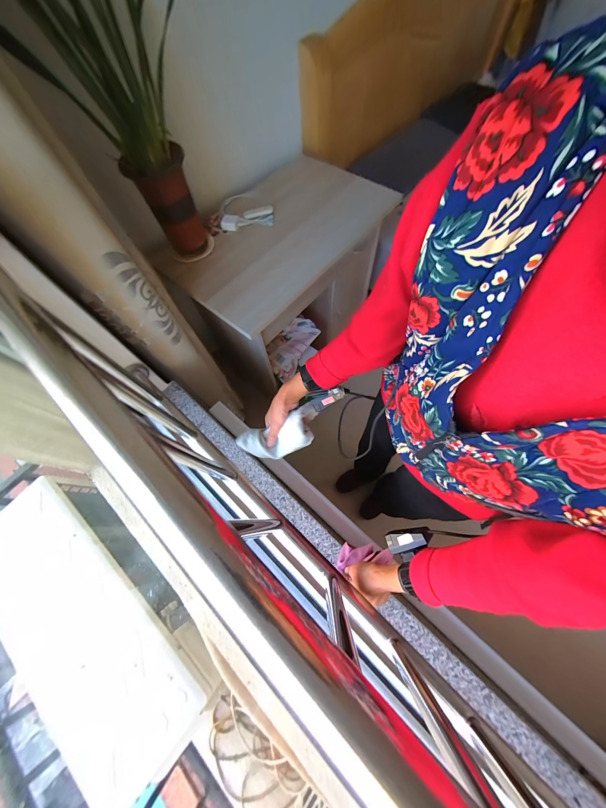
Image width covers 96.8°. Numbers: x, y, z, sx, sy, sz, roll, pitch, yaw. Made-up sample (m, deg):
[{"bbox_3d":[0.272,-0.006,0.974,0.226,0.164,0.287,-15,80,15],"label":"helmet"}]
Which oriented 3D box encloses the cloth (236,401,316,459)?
[{"bbox_3d":[-0.048,0.070,0.588,0.176,0.067,0.081,-22,65,13],"label":"cloth"}]

